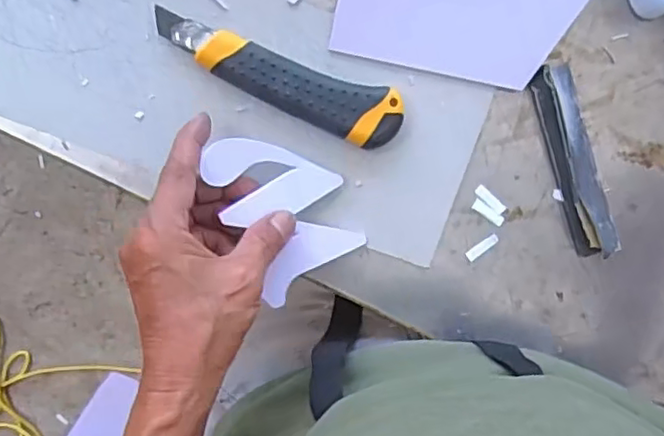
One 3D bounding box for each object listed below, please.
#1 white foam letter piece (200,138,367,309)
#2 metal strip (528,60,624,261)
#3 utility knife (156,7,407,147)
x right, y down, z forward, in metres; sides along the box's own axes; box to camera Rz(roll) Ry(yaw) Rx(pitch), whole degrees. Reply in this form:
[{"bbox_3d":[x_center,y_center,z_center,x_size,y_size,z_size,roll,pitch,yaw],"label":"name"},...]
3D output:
[{"bbox_3d":[-0.028,-0.010,0.410,0.077,0.006,0.104,-31,108,-22],"label":"white foam letter piece"},{"bbox_3d":[0.169,-0.038,0.442,0.031,0.016,0.133,-18,97,-1],"label":"metal strip"},{"bbox_3d":[-0.035,-0.088,0.415,0.164,0.019,0.040,18,95,-5],"label":"utility knife"}]

